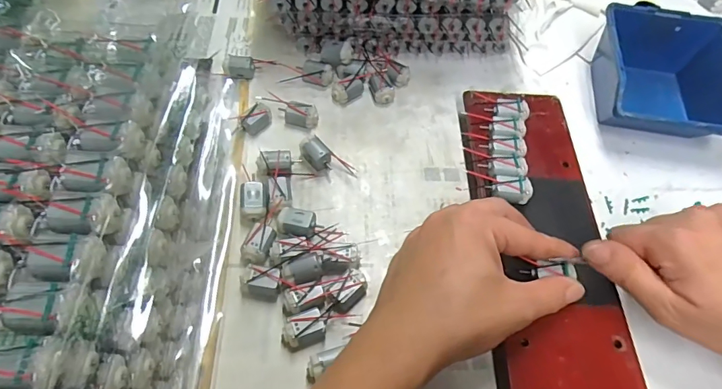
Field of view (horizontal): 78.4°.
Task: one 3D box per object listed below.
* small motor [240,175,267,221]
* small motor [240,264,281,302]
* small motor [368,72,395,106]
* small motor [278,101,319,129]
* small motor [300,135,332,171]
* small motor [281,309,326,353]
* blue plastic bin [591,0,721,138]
[{"bbox_3d":[-0.082,0.002,0.342,0.020,0.019,0.035,-8,61,-7],"label":"small motor"},{"bbox_3d":[-0.070,0.062,0.311,0.027,0.017,0.020,8,60,2],"label":"small motor"},{"bbox_3d":[0.019,-0.101,0.415,0.019,0.017,0.033,-12,62,-10],"label":"small motor"},{"bbox_3d":[-0.056,-0.071,0.393,0.035,0.016,0.018,12,60,4],"label":"small motor"},{"bbox_3d":[-0.037,-0.033,0.371,0.017,0.020,0.028,-37,68,-21],"label":"small motor"},{"bbox_3d":[-0.039,0.090,0.295,0.029,0.018,0.020,-17,62,-12],"label":"small motor"},{"bbox_3d":[0.276,-0.106,0.405,0.110,0.055,0.126,10,60,3],"label":"blue plastic bin"}]

